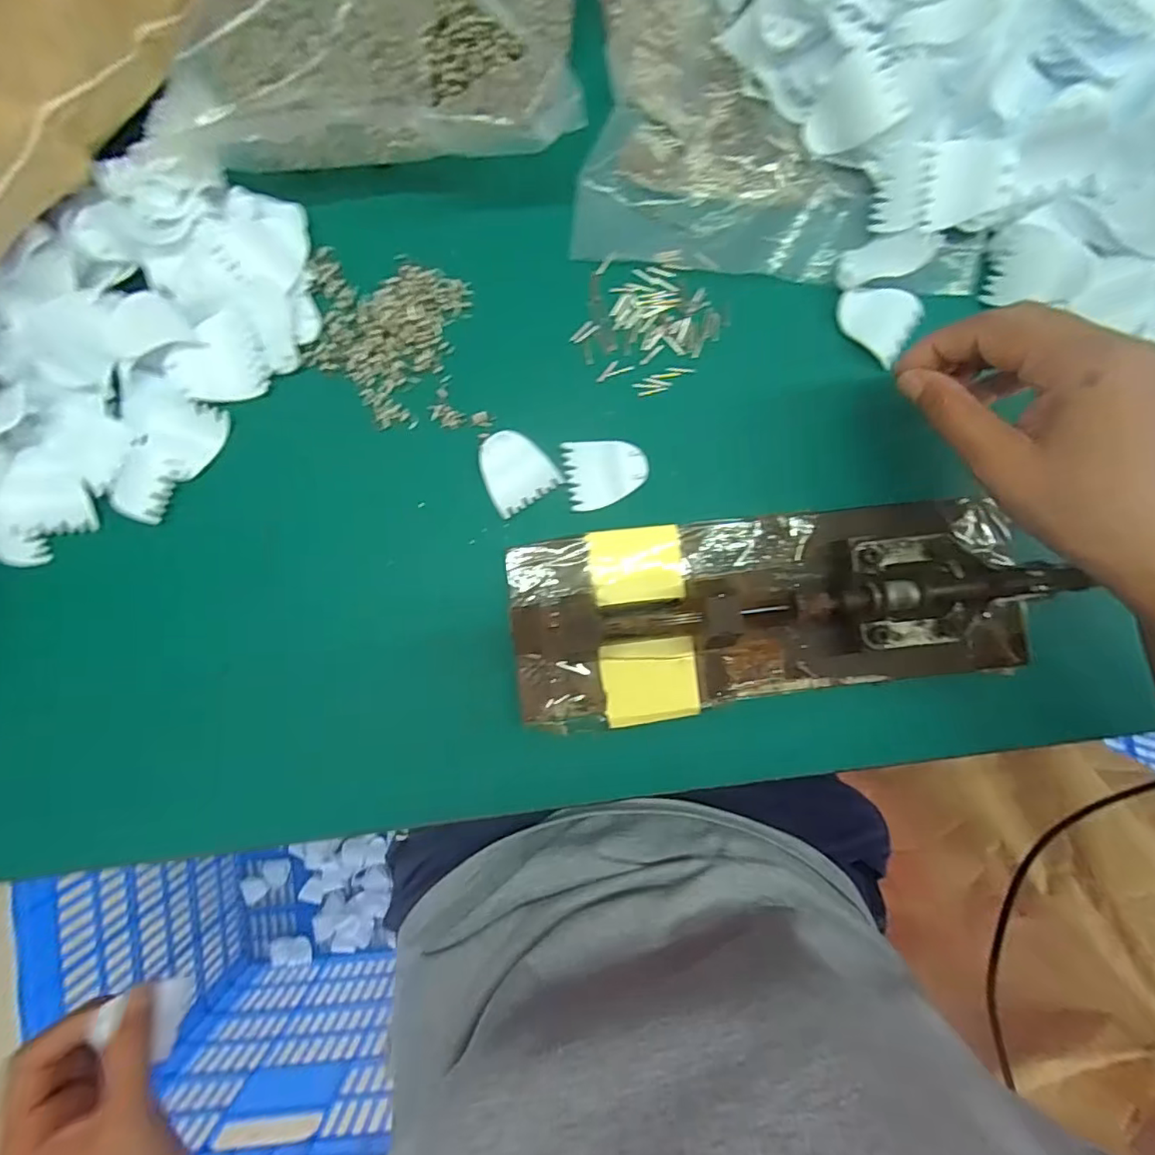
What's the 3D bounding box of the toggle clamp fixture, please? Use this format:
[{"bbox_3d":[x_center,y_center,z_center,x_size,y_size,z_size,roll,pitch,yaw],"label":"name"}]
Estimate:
[{"bbox_3d":[0.102,0.018,0.296,0.271,0.057,0.102,-7,89,-1],"label":"toggle clamp fixture"}]

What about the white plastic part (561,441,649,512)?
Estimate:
[{"bbox_3d":[0.017,-0.059,0.326,0.045,0.006,0.038,-6,89,-1],"label":"white plastic part"}]

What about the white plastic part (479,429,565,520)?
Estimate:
[{"bbox_3d":[-0.037,-0.062,0.326,0.038,0.004,0.043,-35,89,-1],"label":"white plastic part"}]

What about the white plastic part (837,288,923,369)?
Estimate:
[{"bbox_3d":[0.170,-0.148,0.323,0.043,0.008,0.041,0,89,-1],"label":"white plastic part"}]

